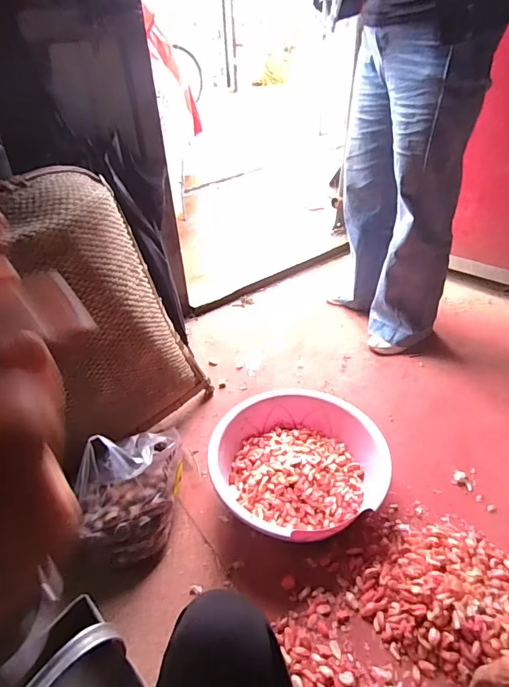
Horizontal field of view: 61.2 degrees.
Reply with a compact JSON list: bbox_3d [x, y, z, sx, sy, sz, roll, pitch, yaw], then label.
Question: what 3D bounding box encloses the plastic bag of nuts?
[{"bbox_3d":[-0.241,0.288,0.866,0.147,0.213,0.249,7,39,13],"label":"plastic bag of nuts"}]

